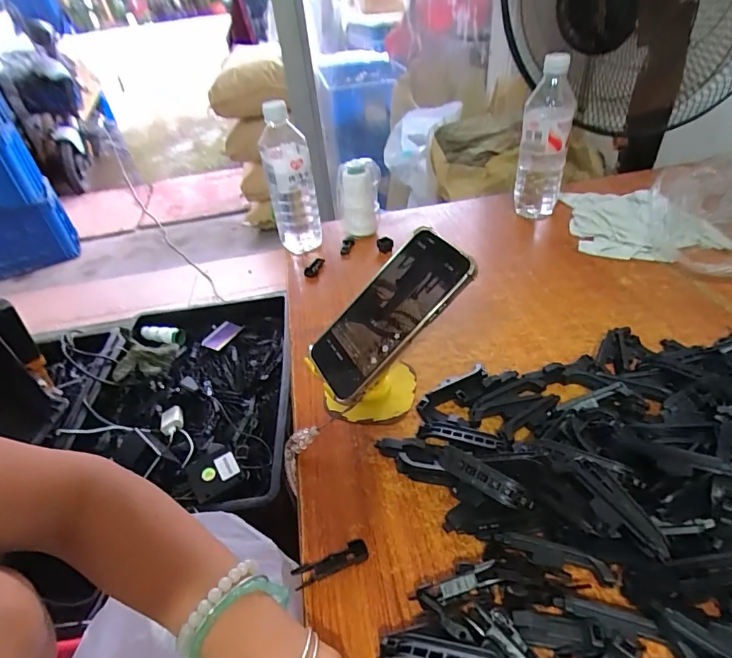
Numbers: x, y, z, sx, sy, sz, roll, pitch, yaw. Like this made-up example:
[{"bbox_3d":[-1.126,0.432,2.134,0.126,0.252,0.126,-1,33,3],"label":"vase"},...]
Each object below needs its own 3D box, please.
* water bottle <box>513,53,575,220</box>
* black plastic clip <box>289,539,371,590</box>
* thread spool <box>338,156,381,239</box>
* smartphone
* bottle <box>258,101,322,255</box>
[{"bbox_3d":[0.271,-0.285,0.661,0.068,0.221,0.067,6,40,17],"label":"water bottle"},{"bbox_3d":[-0.025,0.170,0.313,0.055,0.009,0.015,-18,39,-13],"label":"black plastic clip"},{"bbox_3d":[-0.010,-0.206,0.691,0.069,0.117,0.049,-8,38,0],"label":"thread spool"},{"bbox_3d":[0.018,-0.014,0.390,0.164,0.010,0.080,-46,47,6],"label":"smartphone"},{"bbox_3d":[-0.110,-0.208,0.640,0.068,0.209,0.060,-11,38,-4],"label":"bottle"}]

